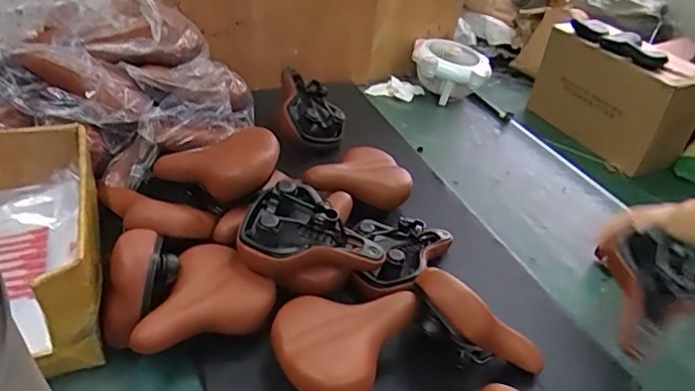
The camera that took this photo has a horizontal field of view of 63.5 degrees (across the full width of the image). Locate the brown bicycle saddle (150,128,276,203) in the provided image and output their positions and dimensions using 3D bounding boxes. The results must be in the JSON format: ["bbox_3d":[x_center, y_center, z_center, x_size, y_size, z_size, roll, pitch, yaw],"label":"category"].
[{"bbox_3d":[-0.259,-0.063,1.120,0.286,0.054,0.154,-5,68,25],"label":"brown bicycle saddle"}]

